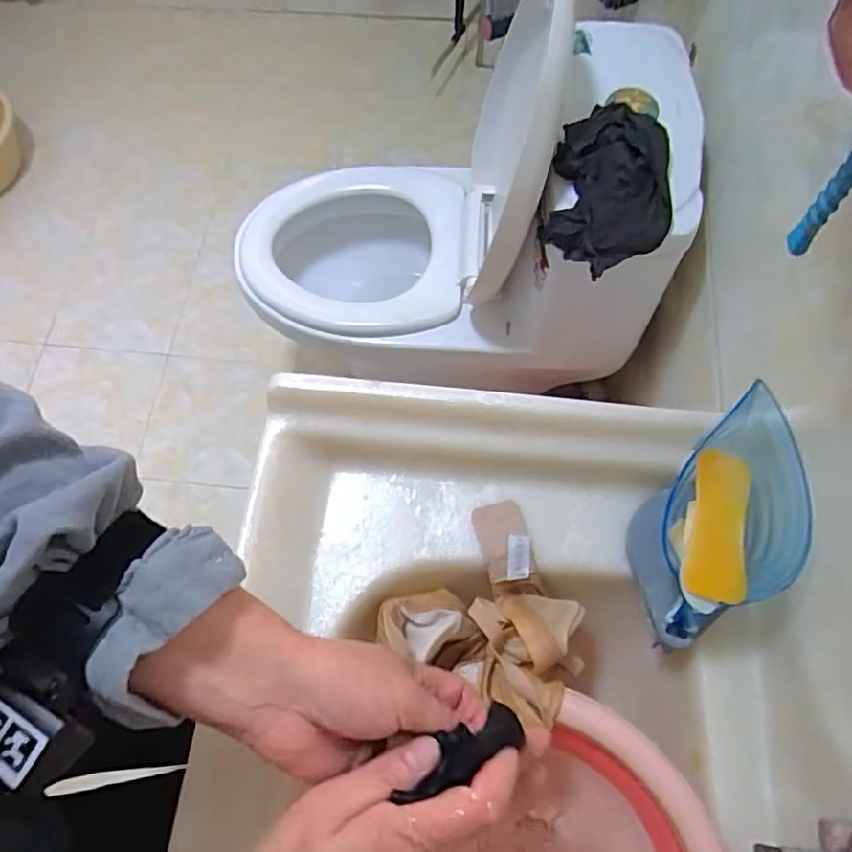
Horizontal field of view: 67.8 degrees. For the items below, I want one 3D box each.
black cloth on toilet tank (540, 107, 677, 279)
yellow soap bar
[{"bbox_3d":[0.226,-0.289,0.771,0.144,0.080,0.195,11,68,5],"label":"black cloth on toilet tank"},{"bbox_3d":[0.193,0.065,0.420,0.037,0.015,0.097,10,68,5],"label":"yellow soap bar"}]

